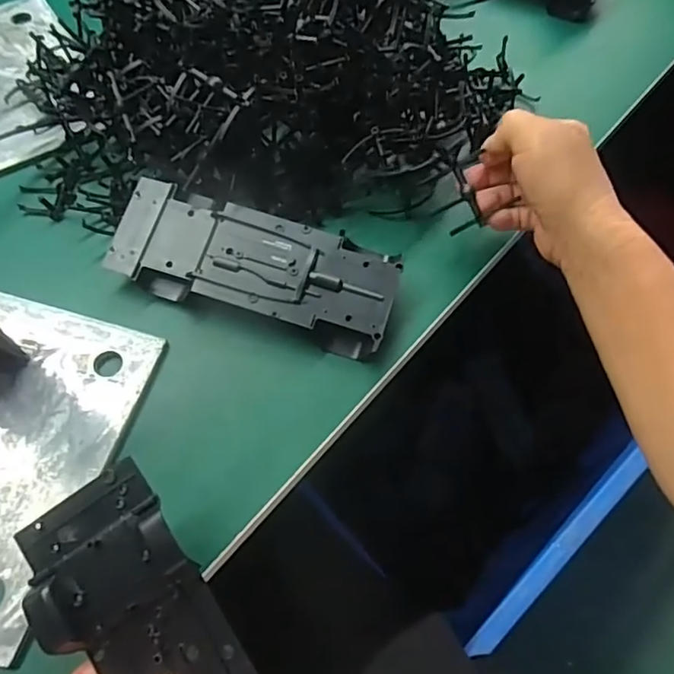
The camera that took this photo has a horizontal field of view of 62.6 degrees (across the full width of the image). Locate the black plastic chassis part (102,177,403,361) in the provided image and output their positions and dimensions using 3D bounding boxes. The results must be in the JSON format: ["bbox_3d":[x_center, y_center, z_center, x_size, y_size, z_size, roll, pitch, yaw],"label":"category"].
[{"bbox_3d":[-0.057,-0.049,0.385,0.194,0.036,0.073,16,63,6],"label":"black plastic chassis part"}]

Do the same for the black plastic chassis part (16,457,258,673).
[{"bbox_3d":[-0.081,0.158,0.255,0.075,0.031,0.188,-31,79,-16],"label":"black plastic chassis part"}]

